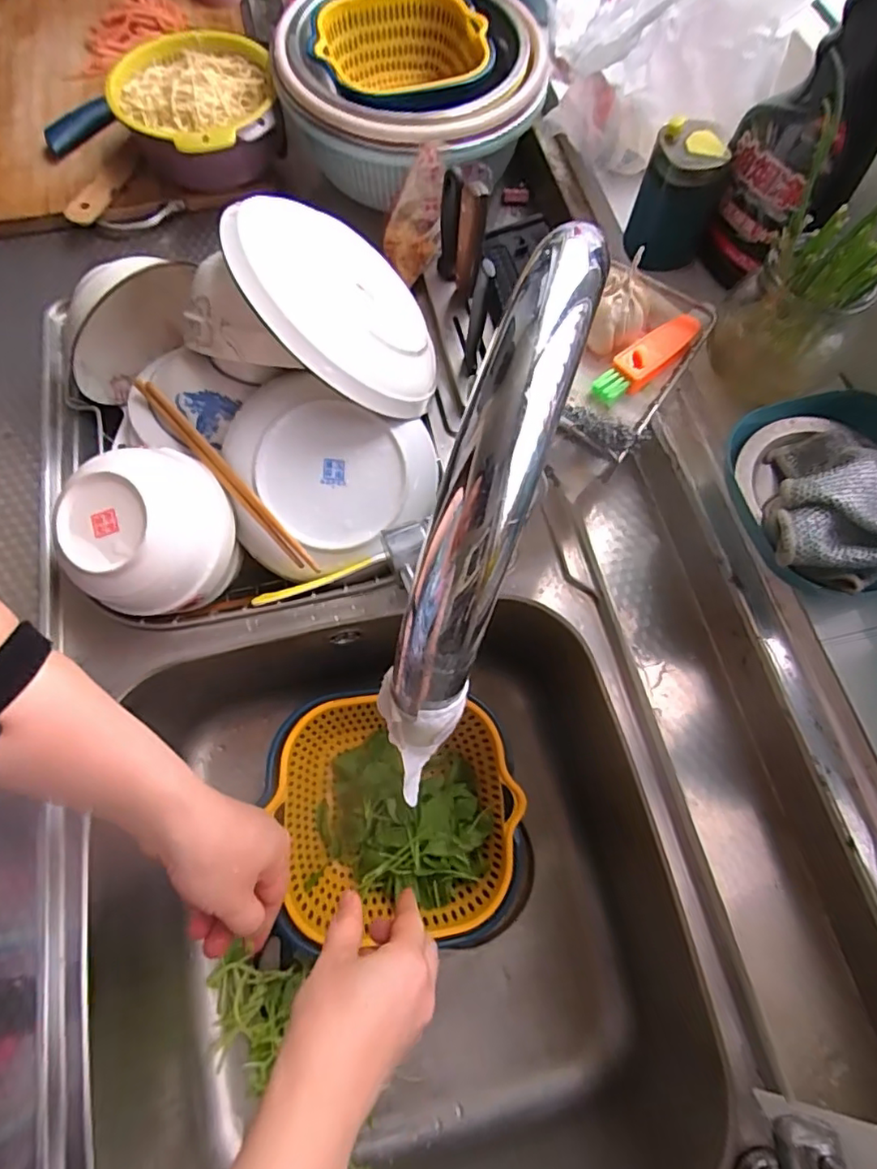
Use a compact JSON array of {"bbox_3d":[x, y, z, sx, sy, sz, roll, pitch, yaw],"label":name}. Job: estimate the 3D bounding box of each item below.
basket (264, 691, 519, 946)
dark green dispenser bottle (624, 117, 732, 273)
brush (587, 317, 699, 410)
[{"bbox_3d":[-0.030,0.204,0.519,0.202,0.092,0.197,1,69,-2],"label":"basket"},{"bbox_3d":[0.185,-0.302,0.457,0.053,0.090,0.047,-8,70,-5],"label":"dark green dispenser bottle"},{"bbox_3d":[0.150,-0.161,0.412,0.100,0.014,0.028,-37,75,-14],"label":"brush"}]

